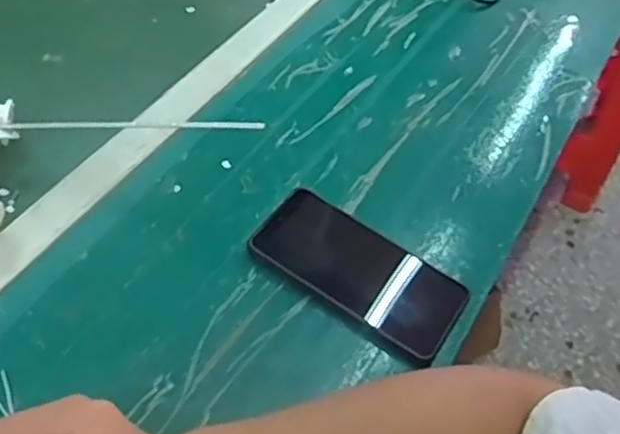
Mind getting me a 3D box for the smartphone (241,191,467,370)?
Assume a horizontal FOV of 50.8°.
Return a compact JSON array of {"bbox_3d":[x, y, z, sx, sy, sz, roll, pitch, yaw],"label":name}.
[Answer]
[{"bbox_3d":[0.037,0.038,0.502,0.163,0.007,0.079,31,56,18],"label":"smartphone"}]

